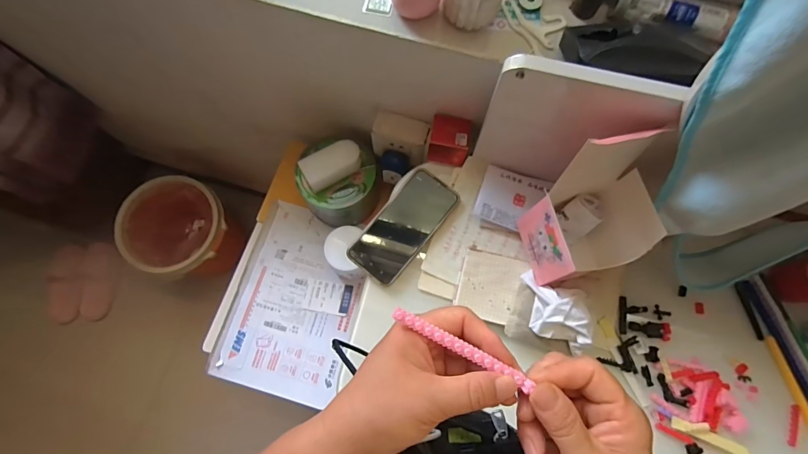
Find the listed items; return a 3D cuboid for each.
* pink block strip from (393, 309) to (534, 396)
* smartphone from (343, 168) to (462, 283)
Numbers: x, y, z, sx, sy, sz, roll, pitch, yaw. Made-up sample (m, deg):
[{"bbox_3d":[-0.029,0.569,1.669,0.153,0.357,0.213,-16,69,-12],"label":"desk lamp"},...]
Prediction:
[{"bbox_3d":[0.036,0.076,0.239,0.093,0.004,0.009,27,76,3],"label":"pink block strip"},{"bbox_3d":[0.002,-0.002,0.526,0.077,0.014,0.161,37,77,9],"label":"smartphone"}]

